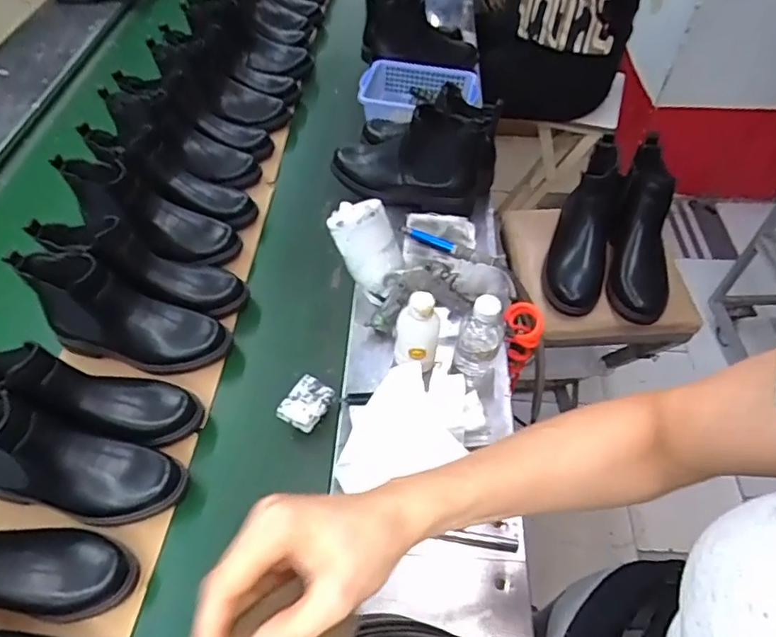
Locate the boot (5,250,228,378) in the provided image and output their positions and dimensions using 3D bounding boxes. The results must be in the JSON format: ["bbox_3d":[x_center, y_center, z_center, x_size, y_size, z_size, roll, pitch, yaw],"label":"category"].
[{"bbox_3d":[-0.372,0.002,0.766,0.271,0.163,0.090,8,53,6],"label":"boot"}]

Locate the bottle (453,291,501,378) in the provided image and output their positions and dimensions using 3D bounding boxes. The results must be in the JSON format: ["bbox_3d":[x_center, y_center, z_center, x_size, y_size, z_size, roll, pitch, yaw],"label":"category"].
[{"bbox_3d":[0.124,0.020,0.714,0.058,0.134,0.057,14,54,10],"label":"bottle"}]

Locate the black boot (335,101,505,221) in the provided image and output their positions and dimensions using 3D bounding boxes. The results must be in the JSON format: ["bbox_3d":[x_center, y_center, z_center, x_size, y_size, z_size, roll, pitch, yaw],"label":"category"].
[{"bbox_3d":[0.043,-0.282,0.918,0.285,0.150,0.111,7,53,5],"label":"black boot"}]

